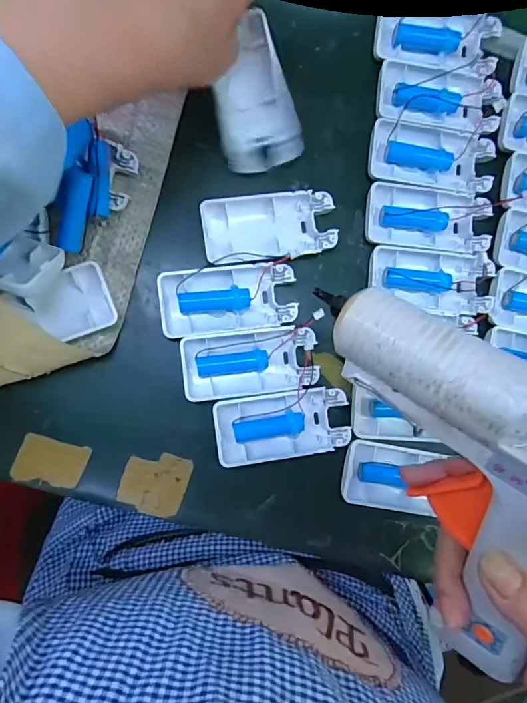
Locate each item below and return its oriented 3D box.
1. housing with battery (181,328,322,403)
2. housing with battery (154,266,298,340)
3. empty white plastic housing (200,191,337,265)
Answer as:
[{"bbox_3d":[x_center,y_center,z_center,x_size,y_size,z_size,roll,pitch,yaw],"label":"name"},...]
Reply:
[{"bbox_3d":[-0.008,0.007,0.319,0.094,0.012,0.045,-8,89,-6],"label":"housing with battery"},{"bbox_3d":[-0.024,-0.037,0.319,0.093,0.014,0.045,-7,89,-6],"label":"housing with battery"},{"bbox_3d":[0.004,-0.091,0.323,0.093,0.011,0.046,-6,88,-6],"label":"empty white plastic housing"}]

